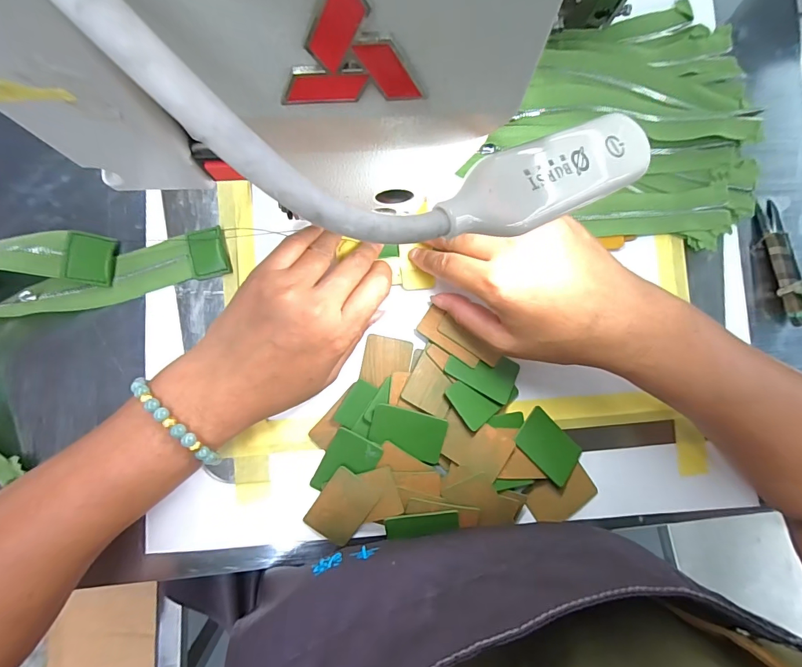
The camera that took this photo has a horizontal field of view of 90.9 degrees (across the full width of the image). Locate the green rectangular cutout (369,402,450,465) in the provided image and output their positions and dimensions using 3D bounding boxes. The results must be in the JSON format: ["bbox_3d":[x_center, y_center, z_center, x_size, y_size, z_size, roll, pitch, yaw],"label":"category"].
[{"bbox_3d":[0.005,0.070,0.278,0.053,0.005,0.031,15,85,-3],"label":"green rectangular cutout"}]

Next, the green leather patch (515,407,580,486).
[{"bbox_3d":[0.110,0.084,0.292,0.051,0.004,0.035,46,65,-5],"label":"green leather patch"}]

